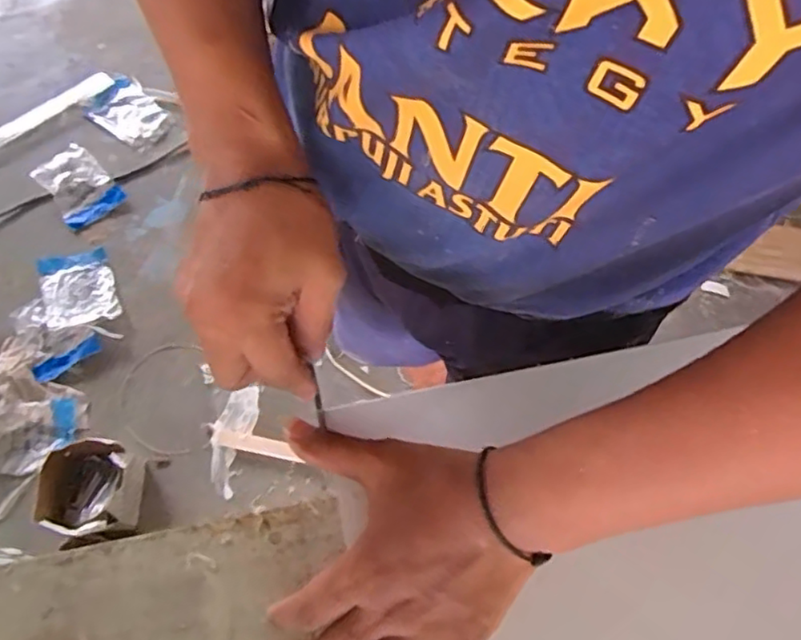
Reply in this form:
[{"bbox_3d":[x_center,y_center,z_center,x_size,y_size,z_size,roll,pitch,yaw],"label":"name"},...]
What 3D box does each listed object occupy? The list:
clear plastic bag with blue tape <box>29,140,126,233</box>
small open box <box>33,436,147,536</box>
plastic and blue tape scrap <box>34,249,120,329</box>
[{"bbox_3d":[-0.719,-0.299,1.400,0.129,0.025,0.203,-40,73,-17],"label":"clear plastic bag with blue tape"},{"bbox_3d":[-0.543,0.297,1.116,0.133,0.117,0.164,4,67,0],"label":"small open box"},{"bbox_3d":[-0.668,-0.068,1.302,0.139,0.011,0.168,-17,68,-9],"label":"plastic and blue tape scrap"}]

